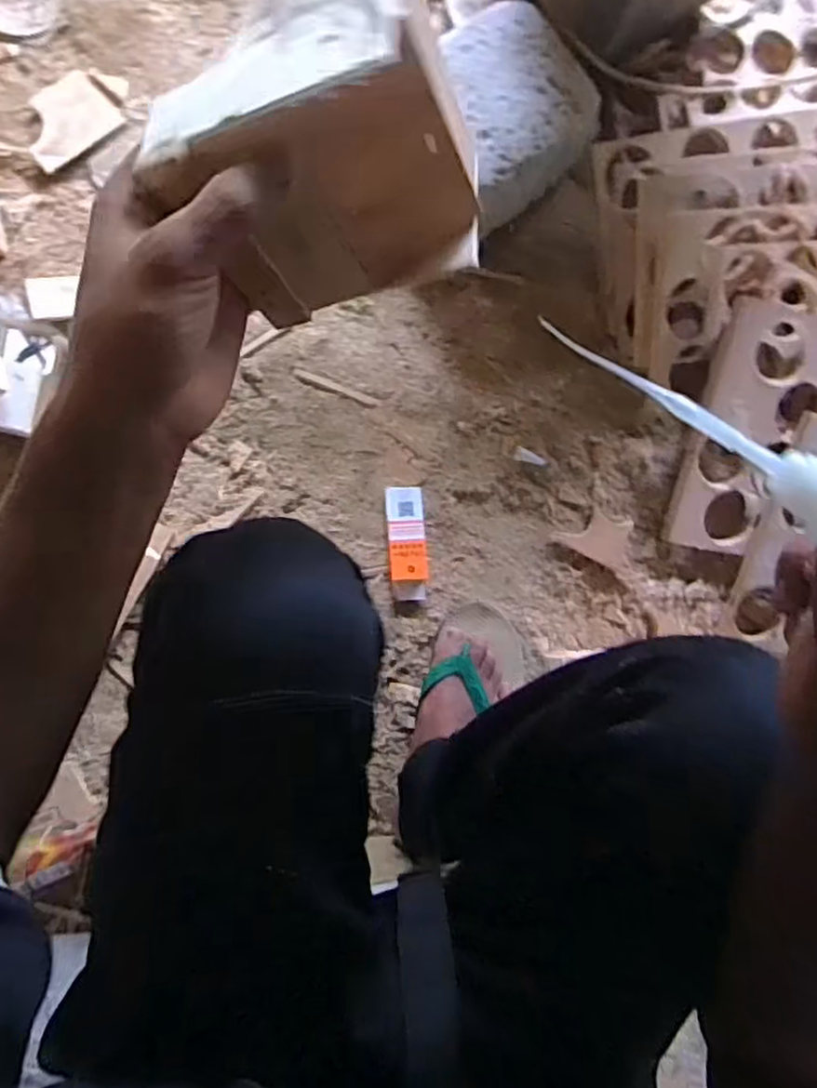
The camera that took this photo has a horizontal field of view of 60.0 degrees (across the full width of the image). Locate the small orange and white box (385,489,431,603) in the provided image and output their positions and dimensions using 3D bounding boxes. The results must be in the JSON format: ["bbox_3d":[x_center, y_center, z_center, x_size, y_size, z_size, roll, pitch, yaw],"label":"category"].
[{"bbox_3d":[-0.001,0.000,0.764,0.042,0.017,0.121,-3,86,-8],"label":"small orange and white box"}]

